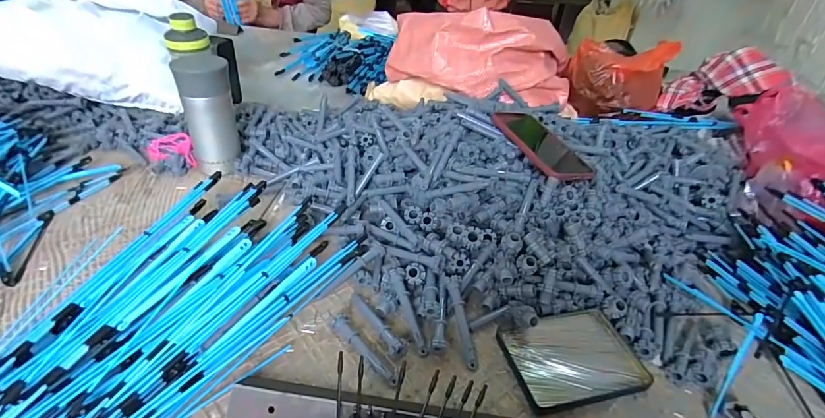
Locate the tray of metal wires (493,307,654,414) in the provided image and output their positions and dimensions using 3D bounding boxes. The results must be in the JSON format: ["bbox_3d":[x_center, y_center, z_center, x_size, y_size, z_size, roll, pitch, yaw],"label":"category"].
[{"bbox_3d":[0.160,0.150,0.426,0.127,0.012,0.094,-5,38,-13],"label":"tray of metal wires"}]

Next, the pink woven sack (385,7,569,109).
[{"bbox_3d":[0.131,-0.282,0.766,0.346,0.127,0.168,3,37,-2],"label":"pink woven sack"}]

